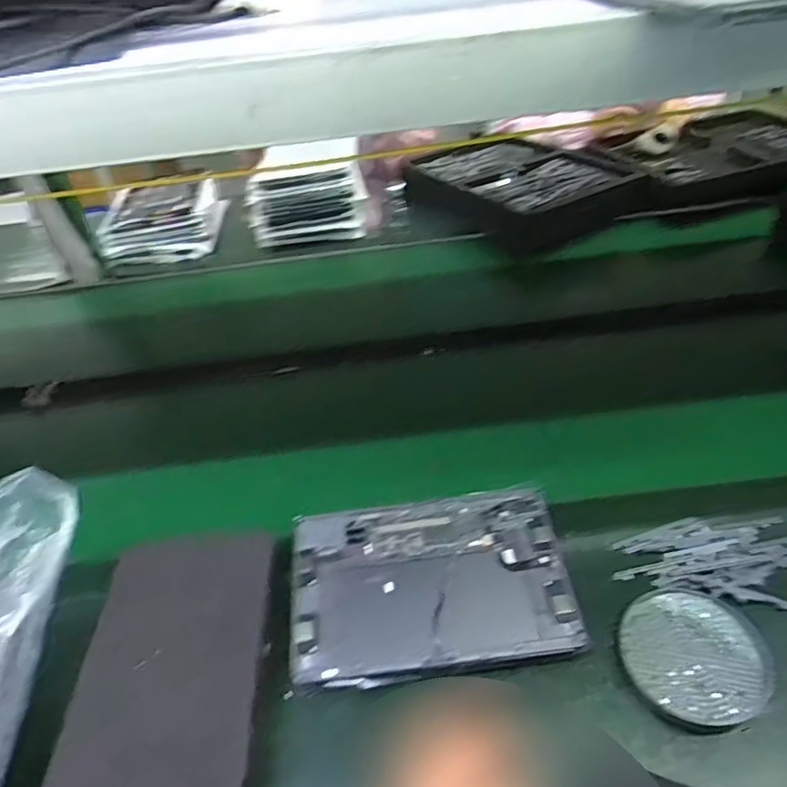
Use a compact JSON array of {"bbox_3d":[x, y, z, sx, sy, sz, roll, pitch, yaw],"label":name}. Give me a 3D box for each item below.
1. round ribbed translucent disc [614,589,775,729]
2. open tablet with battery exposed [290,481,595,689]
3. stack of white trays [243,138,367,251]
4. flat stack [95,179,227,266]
[{"bbox_3d":[0.269,0.231,0.536,0.126,0.008,0.120,-3,41,3],"label":"round ribbed translucent disc"},{"bbox_3d":[0.035,0.176,0.582,0.260,0.010,0.177,-7,41,-2],"label":"open tablet with battery exposed"},{"bbox_3d":[-0.171,-0.406,1.214,0.222,0.152,0.181,-7,41,-2],"label":"stack of white trays"},{"bbox_3d":[-0.466,-0.350,1.211,0.220,0.091,0.179,-7,41,-2],"label":"flat stack"}]

